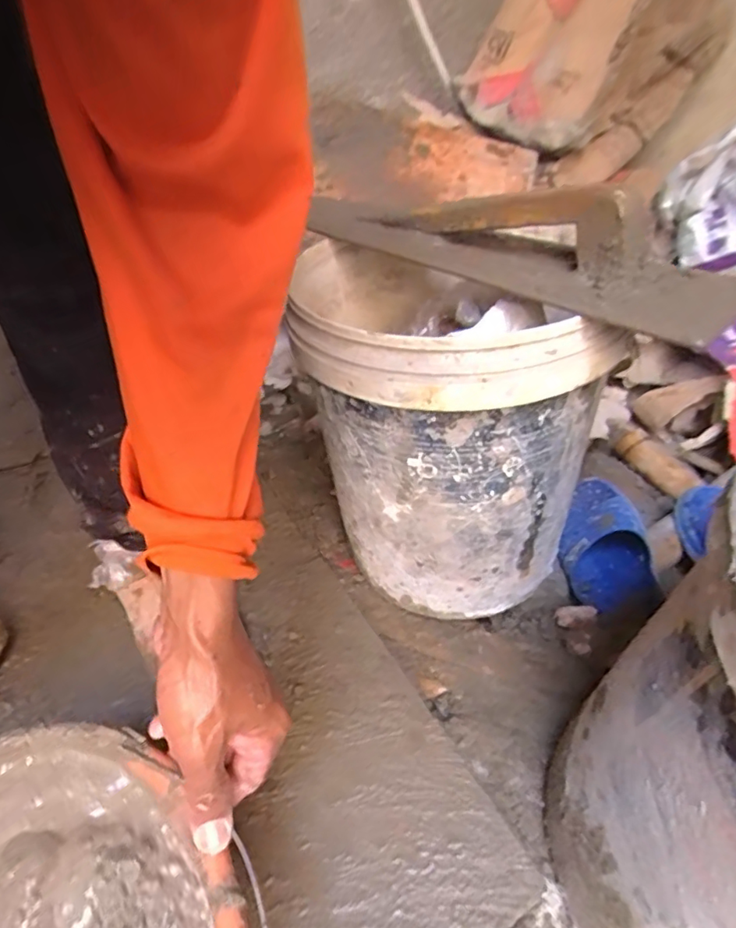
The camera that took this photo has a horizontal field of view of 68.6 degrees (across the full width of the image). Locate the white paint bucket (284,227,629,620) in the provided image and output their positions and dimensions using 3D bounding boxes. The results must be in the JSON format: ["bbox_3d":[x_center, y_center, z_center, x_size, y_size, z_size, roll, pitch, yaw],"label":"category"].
[{"bbox_3d":[0.088,-0.035,0.600,0.264,0.346,0.293,2,38,4],"label":"white paint bucket"}]

